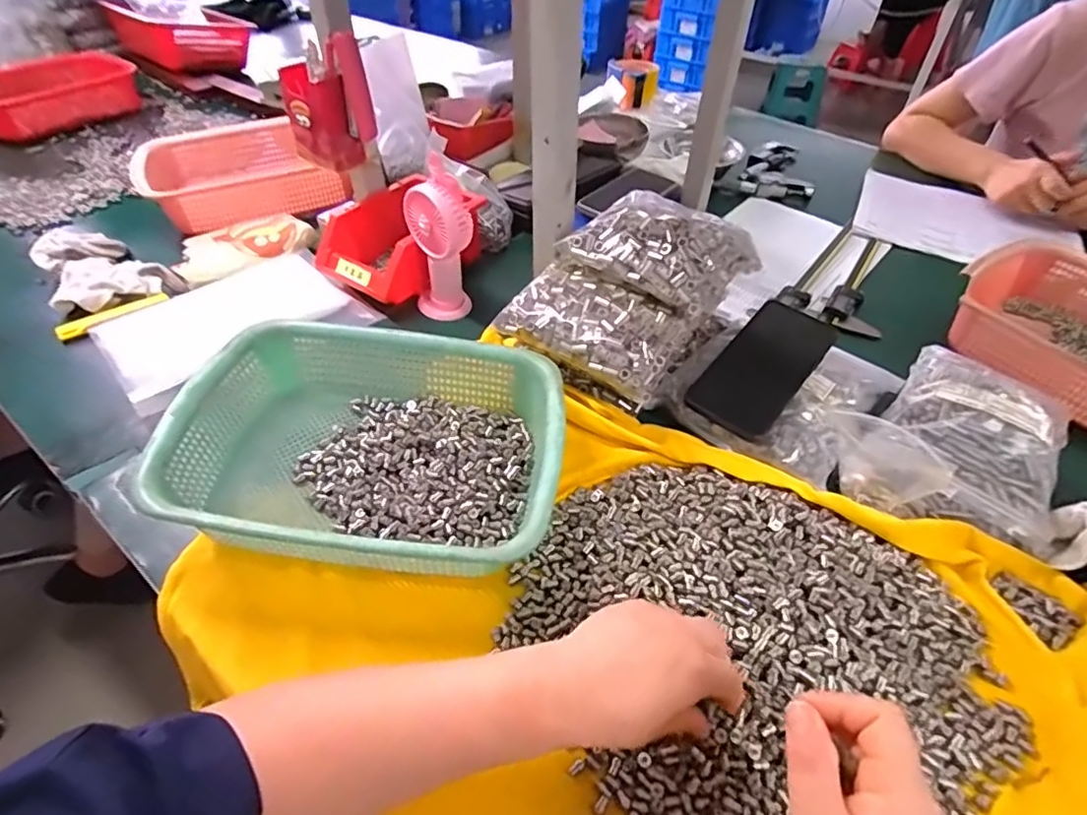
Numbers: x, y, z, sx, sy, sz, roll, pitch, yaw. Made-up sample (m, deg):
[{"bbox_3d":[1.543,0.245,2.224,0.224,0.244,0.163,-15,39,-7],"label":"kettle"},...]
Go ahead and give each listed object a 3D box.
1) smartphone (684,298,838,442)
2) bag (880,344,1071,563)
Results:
[{"bbox_3d":[0.207,-0.039,0.546,0.076,0.014,0.157,33,65,26],"label":"smartphone"},{"bbox_3d":[0.386,0.024,0.516,0.138,0.047,0.196,27,51,23],"label":"bag"}]

